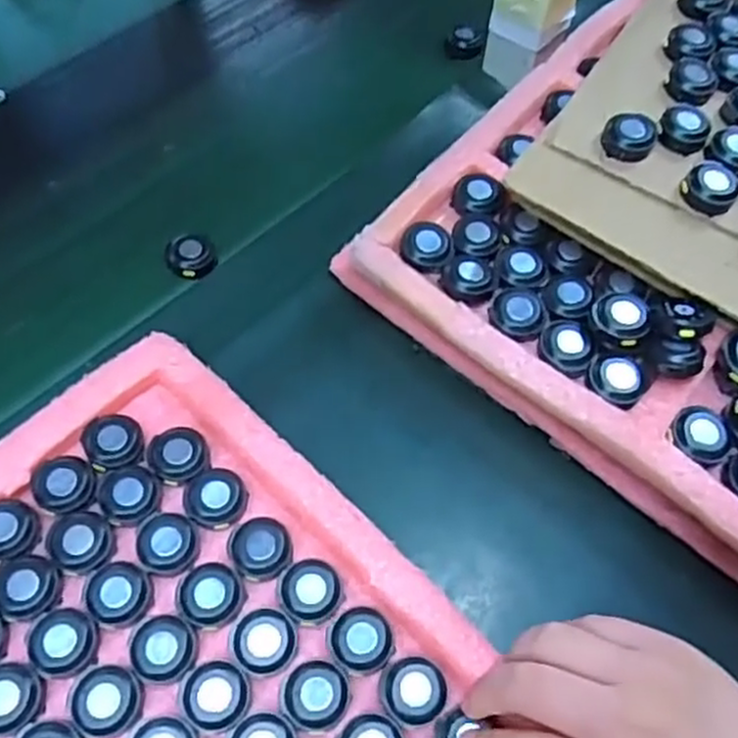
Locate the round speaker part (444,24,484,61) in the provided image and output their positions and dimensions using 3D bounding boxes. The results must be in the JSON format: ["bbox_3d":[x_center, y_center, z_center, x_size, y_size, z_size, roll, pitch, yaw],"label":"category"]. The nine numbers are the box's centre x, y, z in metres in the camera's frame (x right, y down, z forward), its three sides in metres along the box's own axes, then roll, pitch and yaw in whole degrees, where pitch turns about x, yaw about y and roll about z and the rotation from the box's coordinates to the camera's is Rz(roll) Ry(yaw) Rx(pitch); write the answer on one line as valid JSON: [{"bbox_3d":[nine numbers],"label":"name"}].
[{"bbox_3d":[0.077,-0.263,0.585,0.030,0.009,0.029,1,58,-1],"label":"round speaker part"}]

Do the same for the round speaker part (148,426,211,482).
[{"bbox_3d":[-0.099,0.042,0.377,0.029,0.011,0.030,1,58,-1],"label":"round speaker part"}]

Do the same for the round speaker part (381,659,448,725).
[{"bbox_3d":[0.020,0.145,0.328,0.028,0.005,0.026,1,58,-1],"label":"round speaker part"}]

